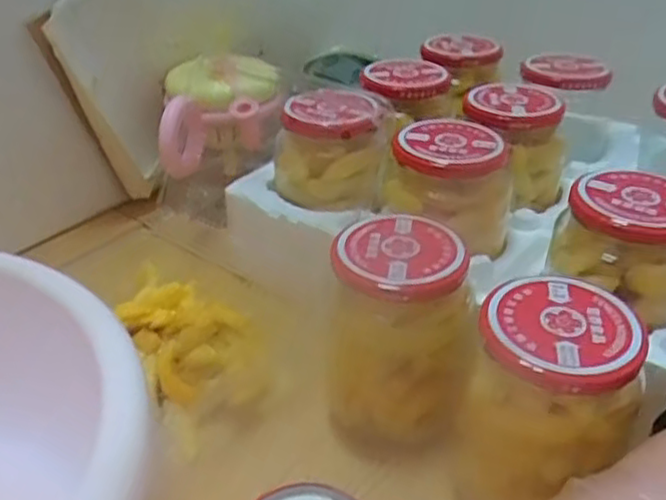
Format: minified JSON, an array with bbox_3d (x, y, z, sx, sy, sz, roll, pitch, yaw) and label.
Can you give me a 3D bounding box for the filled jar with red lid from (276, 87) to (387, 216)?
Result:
[{"bbox_3d":[-0.002,-0.073,0.507,0.078,0.061,0.076,2,33,4],"label":"filled jar with red lid"}]

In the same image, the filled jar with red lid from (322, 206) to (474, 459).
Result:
[{"bbox_3d":[0.035,0.053,0.395,0.075,0.122,0.083,-2,34,-3],"label":"filled jar with red lid"}]

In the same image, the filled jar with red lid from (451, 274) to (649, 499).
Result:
[{"bbox_3d":[0.100,0.076,0.334,0.073,0.098,0.081,13,35,20],"label":"filled jar with red lid"}]

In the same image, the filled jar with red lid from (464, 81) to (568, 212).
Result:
[{"bbox_3d":[0.128,-0.077,0.517,0.072,0.074,0.066,0,33,0],"label":"filled jar with red lid"}]

